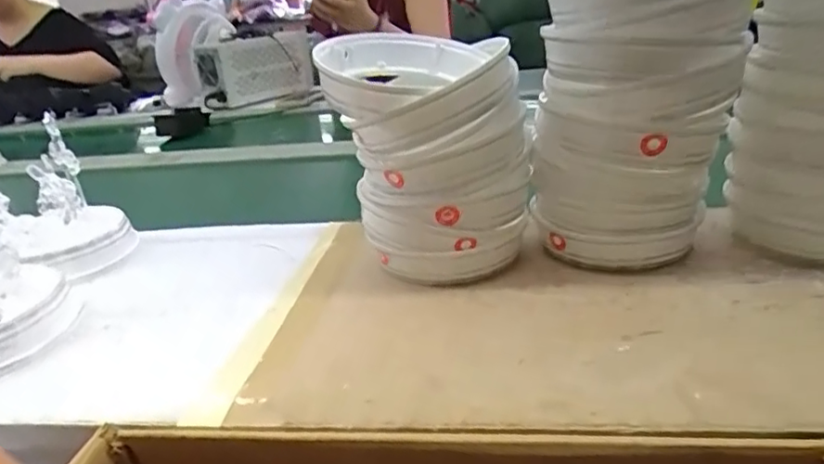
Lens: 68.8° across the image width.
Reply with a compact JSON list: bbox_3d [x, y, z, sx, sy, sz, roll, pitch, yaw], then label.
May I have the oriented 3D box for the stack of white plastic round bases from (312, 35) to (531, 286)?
[{"bbox_3d":[0.014,-0.064,0.553,0.159,0.201,0.163,-12,23,-10],"label":"stack of white plastic round bases"}]

